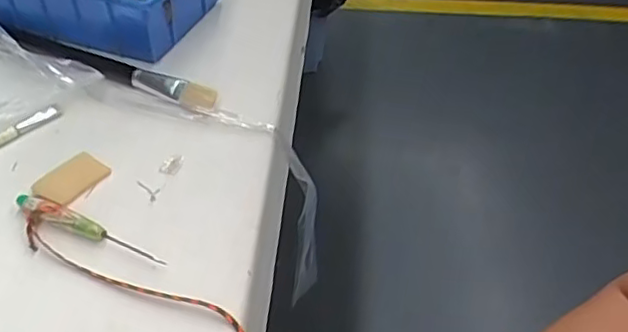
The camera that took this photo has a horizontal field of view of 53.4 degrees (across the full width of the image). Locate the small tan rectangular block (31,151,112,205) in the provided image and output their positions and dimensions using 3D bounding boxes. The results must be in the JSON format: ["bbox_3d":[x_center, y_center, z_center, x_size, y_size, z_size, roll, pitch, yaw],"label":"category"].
[{"bbox_3d":[-0.169,0.008,0.436,0.032,0.006,0.046,23,48,21],"label":"small tan rectangular block"}]

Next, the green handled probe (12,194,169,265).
[{"bbox_3d":[-0.145,0.040,0.398,0.116,0.008,0.011,19,47,18],"label":"green handled probe"}]

